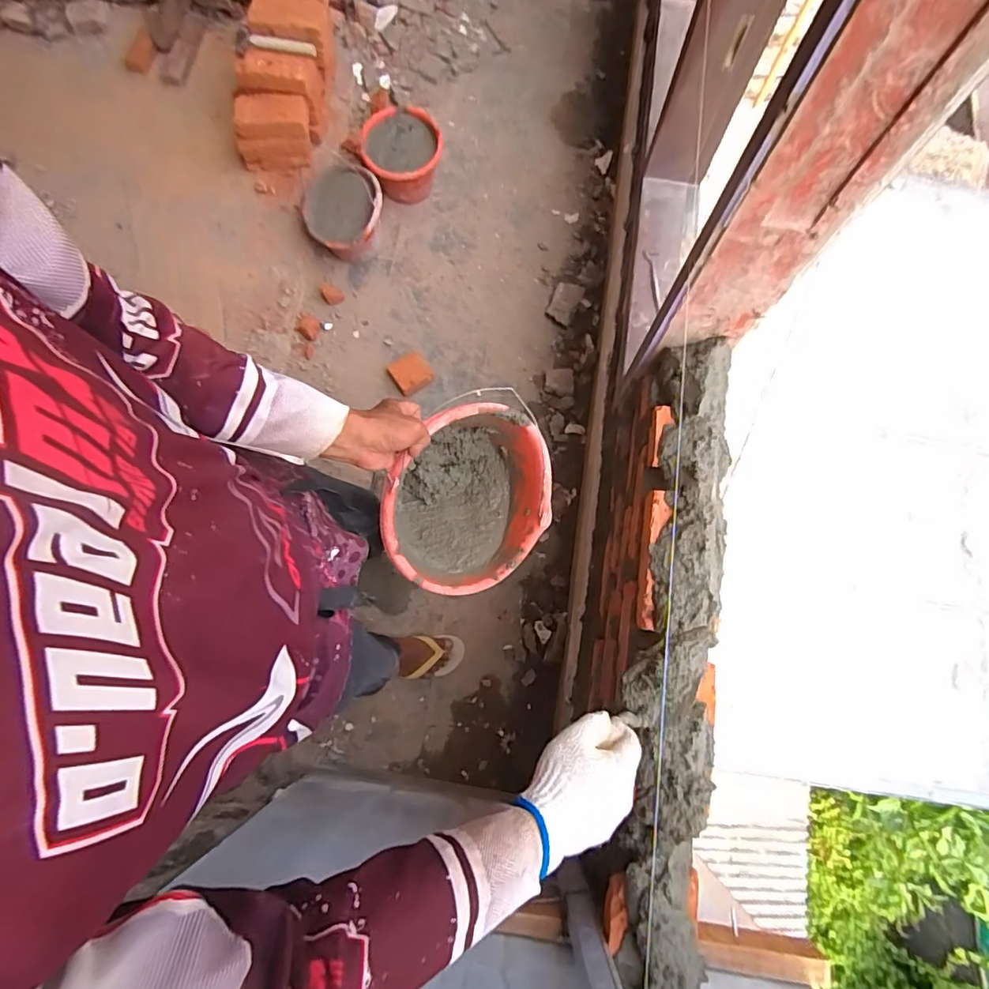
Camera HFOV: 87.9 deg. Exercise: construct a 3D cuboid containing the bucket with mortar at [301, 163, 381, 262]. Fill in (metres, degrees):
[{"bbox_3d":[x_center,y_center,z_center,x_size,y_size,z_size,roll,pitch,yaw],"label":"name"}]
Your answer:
[{"bbox_3d":[-0.444,-0.821,1.547,0.238,0.165,0.268,-15,77,-3],"label":"bucket with mortar"}]

